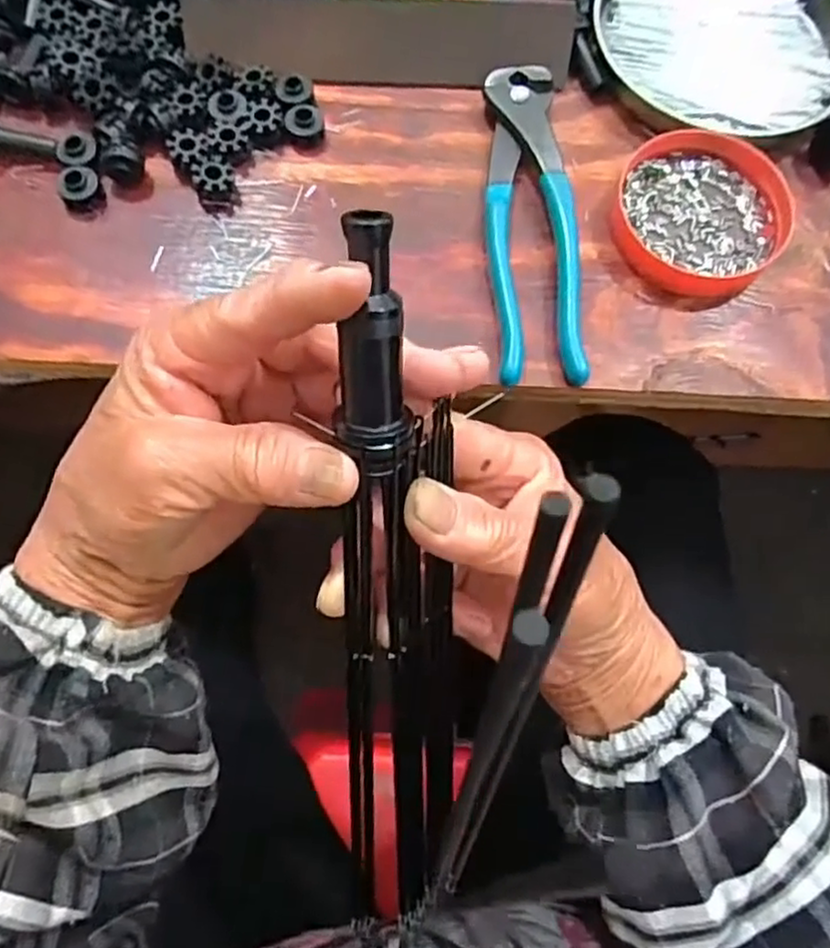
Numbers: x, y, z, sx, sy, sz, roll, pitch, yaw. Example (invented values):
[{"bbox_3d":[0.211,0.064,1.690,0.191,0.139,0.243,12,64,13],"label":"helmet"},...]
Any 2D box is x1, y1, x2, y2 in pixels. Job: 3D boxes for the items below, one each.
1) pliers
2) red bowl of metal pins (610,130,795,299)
[{"bbox_3d":[0.054,-0.119,0.325,0.040,0.020,0.164,0,69,0],"label":"pliers"},{"bbox_3d":[0.136,-0.122,0.330,0.079,0.023,0.075,0,69,0],"label":"red bowl of metal pins"}]

